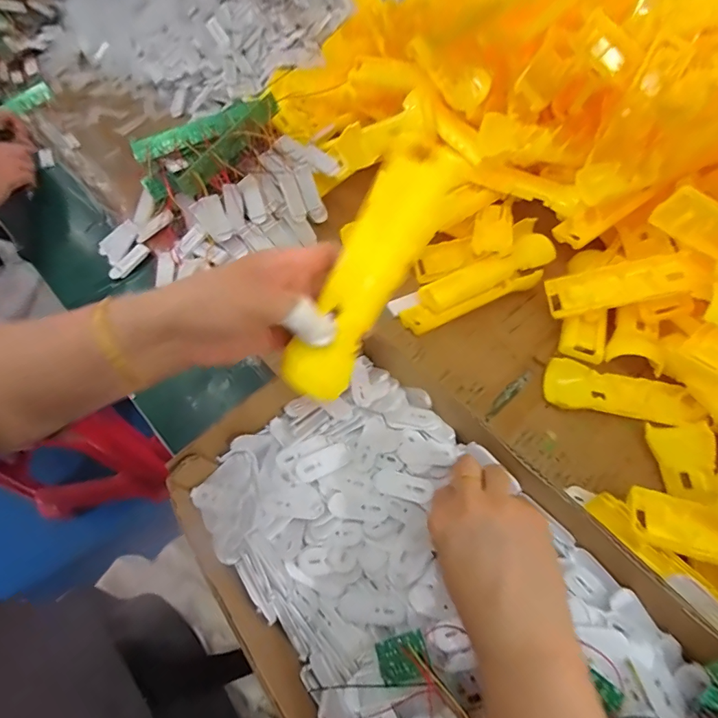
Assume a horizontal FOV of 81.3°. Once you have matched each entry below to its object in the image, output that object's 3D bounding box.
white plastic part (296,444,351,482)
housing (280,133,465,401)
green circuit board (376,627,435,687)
[{"bbox_3d":[-0.030,0.089,0.359,0.047,0.006,0.020,-25,63,-12],"label":"white plastic part"},{"bbox_3d":[0.002,-0.048,0.258,0.040,0.018,0.167,36,109,19],"label":"housing"},{"bbox_3d":[0.030,0.204,0.283,0.034,0.004,0.028,-26,52,7],"label":"green circuit board"}]

